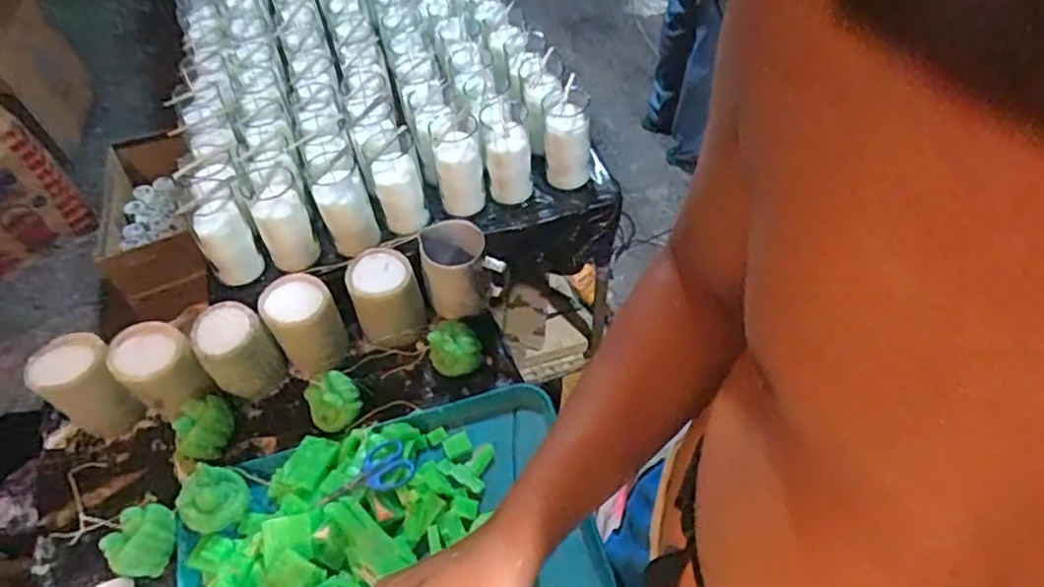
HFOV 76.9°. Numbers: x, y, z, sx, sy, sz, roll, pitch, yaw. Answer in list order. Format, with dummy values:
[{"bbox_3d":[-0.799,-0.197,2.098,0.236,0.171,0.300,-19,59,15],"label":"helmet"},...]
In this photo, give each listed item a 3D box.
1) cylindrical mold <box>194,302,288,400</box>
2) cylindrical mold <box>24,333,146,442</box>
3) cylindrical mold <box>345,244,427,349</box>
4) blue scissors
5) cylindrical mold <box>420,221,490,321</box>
[{"bbox_3d":[-0.347,0.069,0.809,0.079,0.111,0.073,-1,53,2],"label":"cylindrical mold"},{"bbox_3d":[-0.521,0.112,0.793,0.081,0.120,0.082,-1,53,2],"label":"cylindrical mold"},{"bbox_3d":[-0.174,0.004,0.844,0.083,0.105,0.084,-19,55,-11],"label":"cylindrical mold"},{"bbox_3d":[-0.174,0.200,0.729,0.102,0.014,0.056,-22,55,-13],"label":"blue scissors"},{"bbox_3d":[-0.088,-0.031,0.882,0.082,0.089,0.095,-11,53,-5],"label":"cylindrical mold"}]

